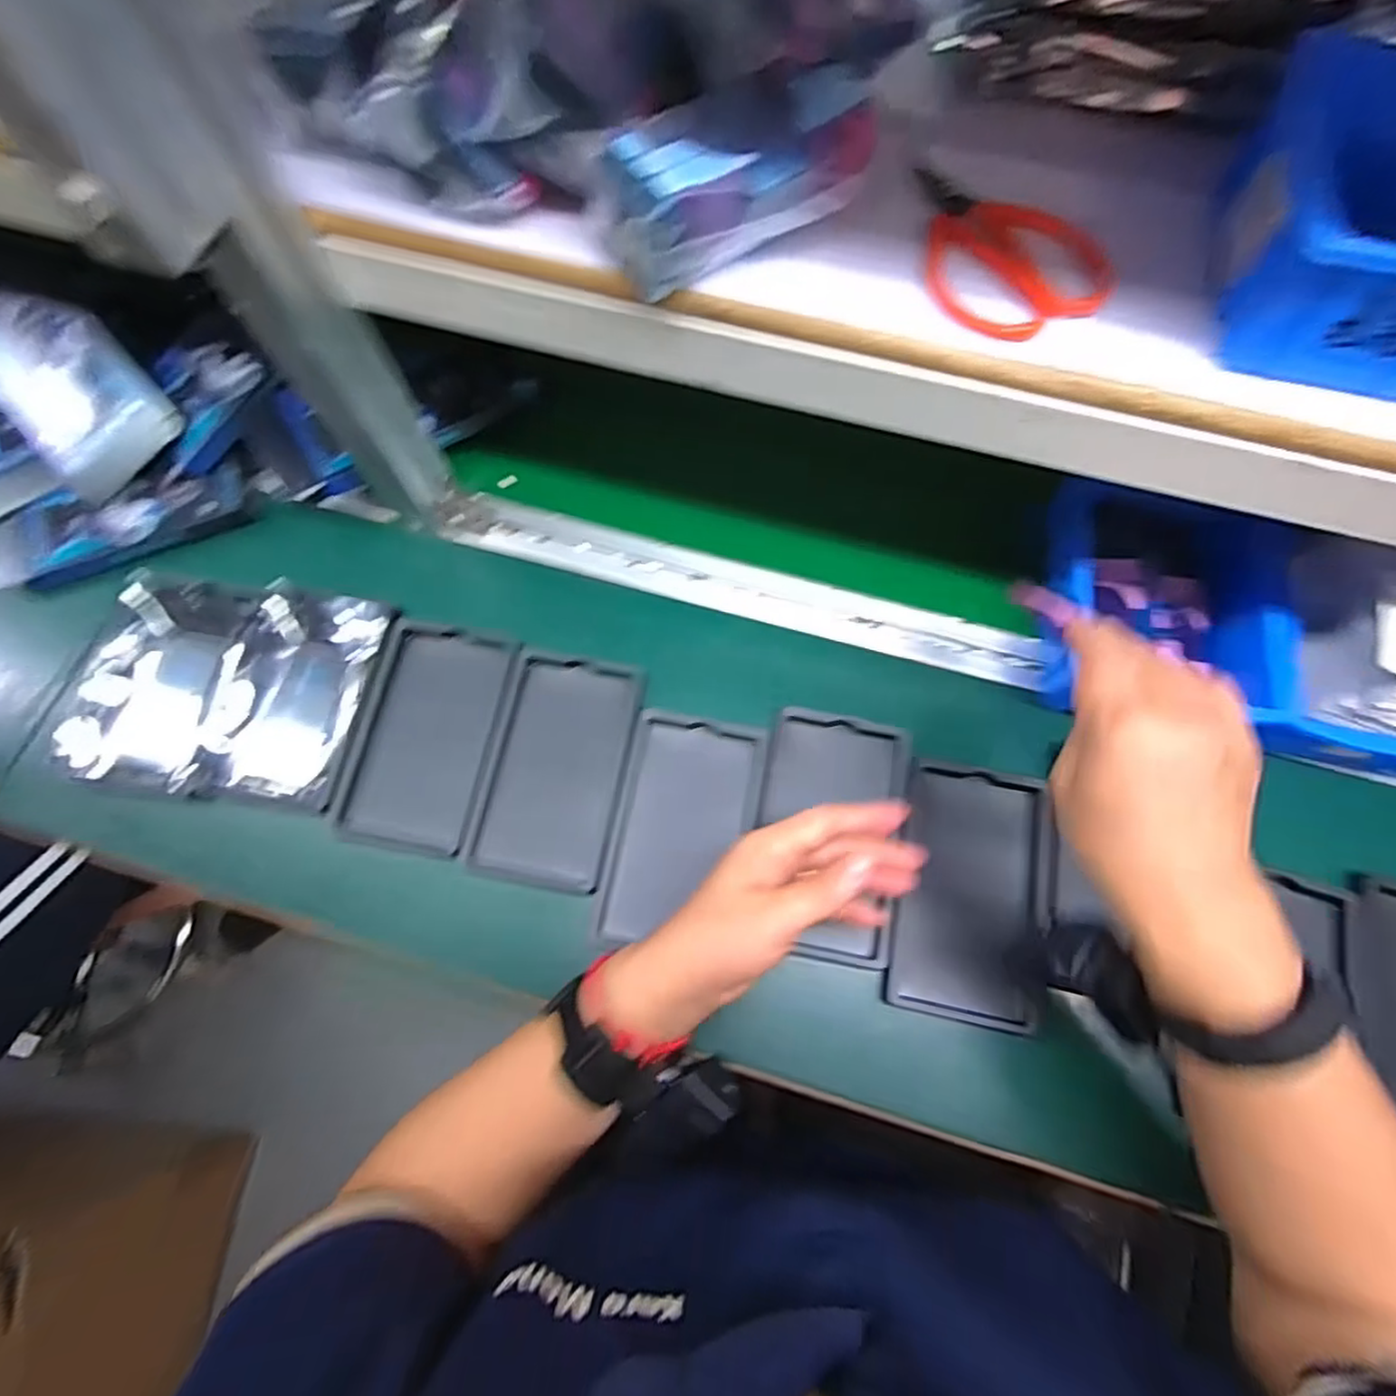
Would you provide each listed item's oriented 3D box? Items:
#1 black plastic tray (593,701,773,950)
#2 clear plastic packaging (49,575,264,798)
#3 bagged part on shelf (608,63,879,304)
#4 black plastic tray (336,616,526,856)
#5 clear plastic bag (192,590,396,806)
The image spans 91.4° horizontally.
[{"bbox_3d":[-0.008,0.088,0.457,0.090,0.011,0.154,10,70,4],"label":"black plastic tray"},{"bbox_3d":[-0.382,-0.013,0.486,0.117,0.020,0.157,0,70,0],"label":"clear plastic packaging"},{"bbox_3d":[0.018,-0.230,0.302,0.123,0.050,0.050,-26,72,-9],"label":"bagged part on shelf"},{"bbox_3d":[-0.189,0.024,0.478,0.093,0.009,0.156,11,70,4],"label":"black plastic tray"},{"bbox_3d":[-0.290,-0.004,0.483,0.106,0.014,0.153,11,70,5],"label":"clear plastic bag"}]

